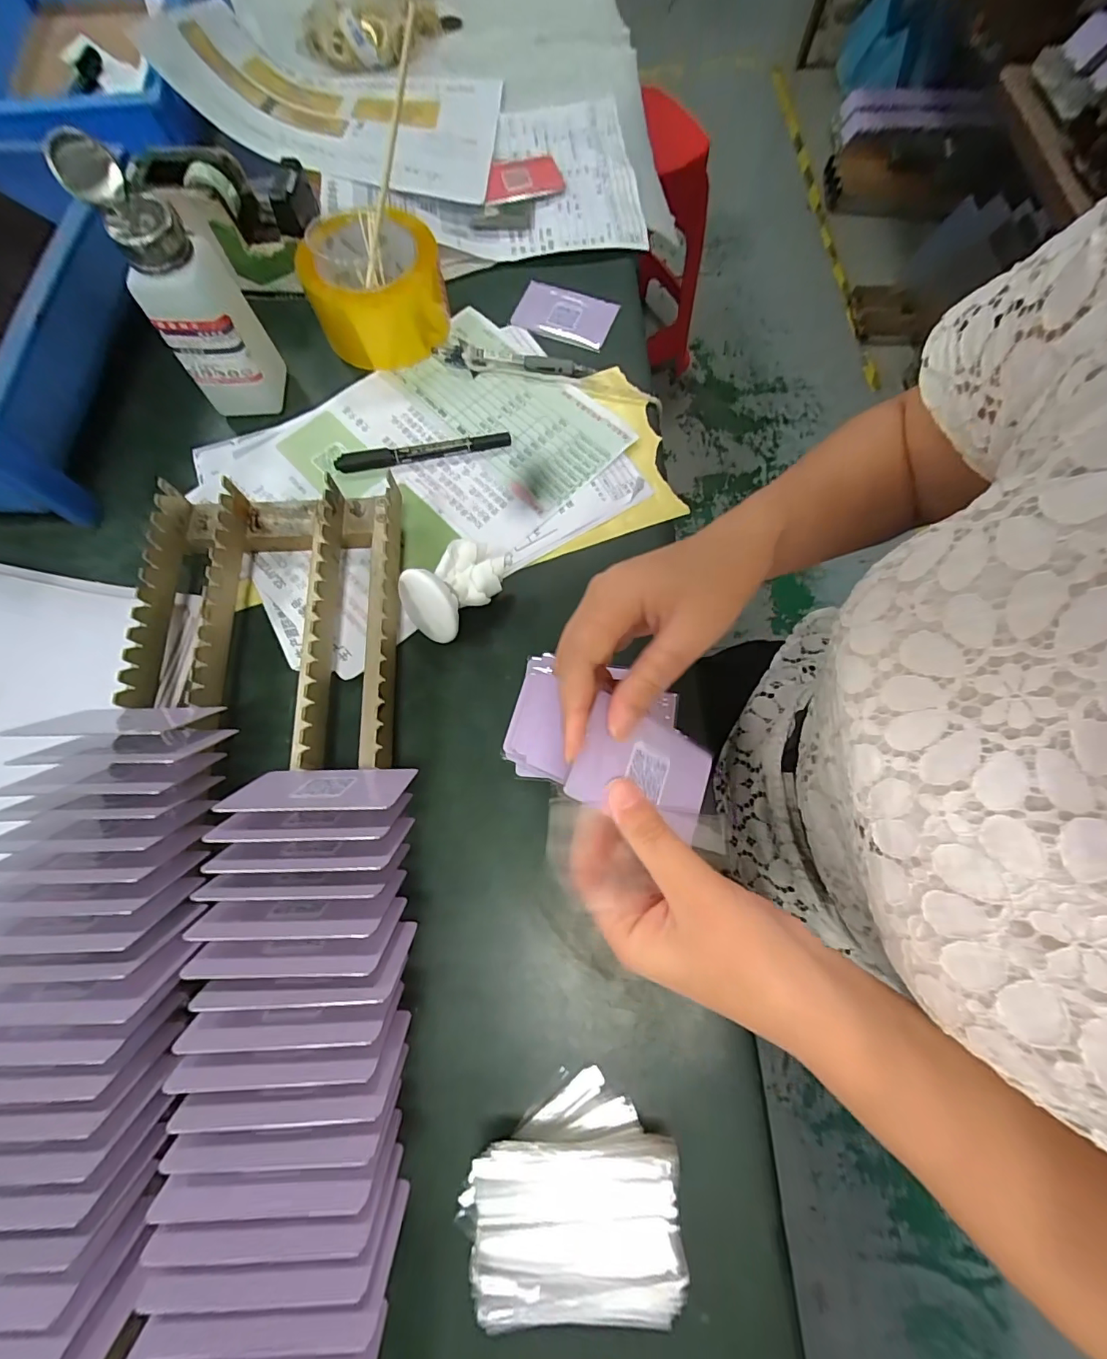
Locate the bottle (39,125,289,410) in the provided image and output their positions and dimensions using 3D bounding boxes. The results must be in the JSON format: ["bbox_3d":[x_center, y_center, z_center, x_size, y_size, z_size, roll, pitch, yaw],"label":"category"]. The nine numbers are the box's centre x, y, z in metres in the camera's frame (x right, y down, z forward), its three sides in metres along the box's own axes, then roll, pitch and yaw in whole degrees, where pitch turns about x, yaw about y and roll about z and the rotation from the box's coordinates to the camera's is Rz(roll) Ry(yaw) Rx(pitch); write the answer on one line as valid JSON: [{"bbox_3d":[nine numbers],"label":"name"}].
[{"bbox_3d":[-0.249,-0.262,0.342,0.062,0.145,0.066,-30,76,-9],"label":"bottle"}]

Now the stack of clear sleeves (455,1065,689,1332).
[{"bbox_3d":[0.009,0.258,0.250,0.107,0.034,0.084,0,73,-1],"label":"stack of clear sleeves"}]

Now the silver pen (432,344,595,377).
[{"bbox_3d":[-0.035,-0.268,0.416,0.132,0.012,0.017,8,73,2],"label":"silver pen"}]

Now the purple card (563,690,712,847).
[{"bbox_3d":[0.048,0.046,0.250,0.079,0.008,0.052,27,66,-18],"label":"purple card"}]

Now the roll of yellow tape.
[{"bbox_3d":[-0.141,-0.323,0.401,0.093,0.073,0.089,0,73,-1],"label":"roll of yellow tape"}]

